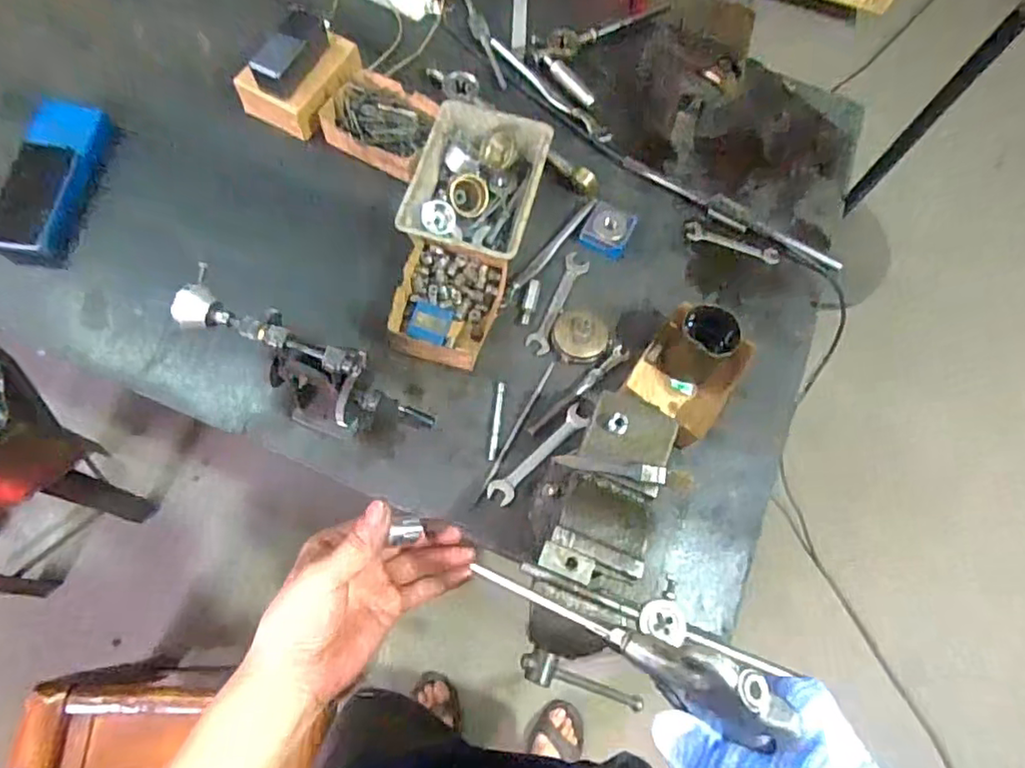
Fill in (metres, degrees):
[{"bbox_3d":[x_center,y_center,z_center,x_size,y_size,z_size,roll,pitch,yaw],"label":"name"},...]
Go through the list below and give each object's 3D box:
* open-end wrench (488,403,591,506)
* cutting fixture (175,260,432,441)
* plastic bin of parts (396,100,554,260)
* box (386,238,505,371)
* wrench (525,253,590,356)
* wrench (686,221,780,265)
[{"bbox_3d":[0.036,0.092,0.796,0.168,0.014,0.033,-42,78,-19],"label":"open-end wrench"},{"bbox_3d":[-0.238,-0.008,0.719,0.276,0.177,0.071,25,68,5],"label":"cutting fixture"},{"bbox_3d":[-0.051,-0.297,0.910,0.177,0.066,0.242,15,68,1],"label":"plastic bin of parts"},{"bbox_3d":[-0.092,-0.107,0.851,0.144,0.044,0.166,16,68,1],"label":"box"},{"bbox_3d":[0.066,-0.118,0.884,0.036,0.010,0.170,24,68,4],"label":"wrench"},{"bbox_3d":[0.344,-0.220,0.951,0.146,0.006,0.032,22,68,4],"label":"wrench"}]

